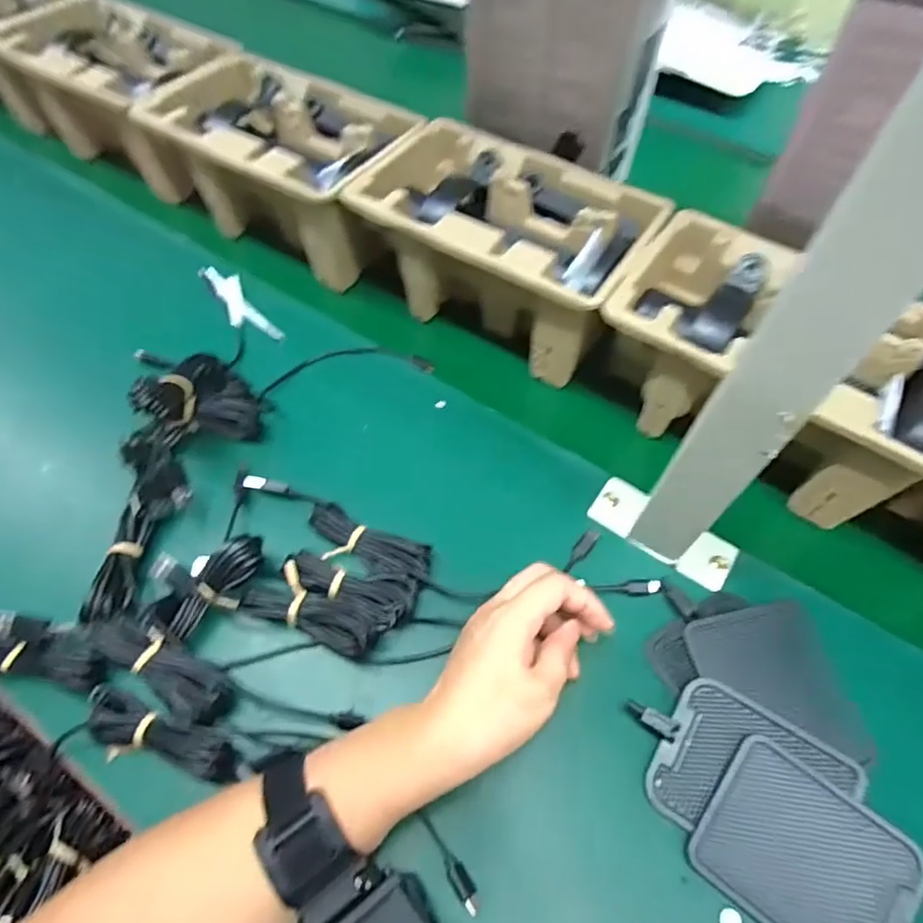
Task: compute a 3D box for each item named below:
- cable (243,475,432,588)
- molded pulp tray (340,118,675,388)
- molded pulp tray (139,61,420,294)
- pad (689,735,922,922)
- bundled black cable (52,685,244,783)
[{"bbox_3d":[-0.089,0.048,0.394,0.145,0.019,0.032,22,55,12],"label":"cable"},{"bbox_3d":[0.034,-0.176,0.484,0.227,0.108,0.148,27,57,16],"label":"molded pulp tray"},{"bbox_3d":[-0.161,-0.278,0.539,0.228,0.107,0.150,27,56,15],"label":"molded pulp tray"},{"bbox_3d":[0.186,0.212,0.297,0.112,0.004,0.080,33,75,20],"label":"pad"},{"bbox_3d":[-0.170,0.155,0.313,0.095,0.025,0.031,17,54,9],"label":"bundled black cable"}]

